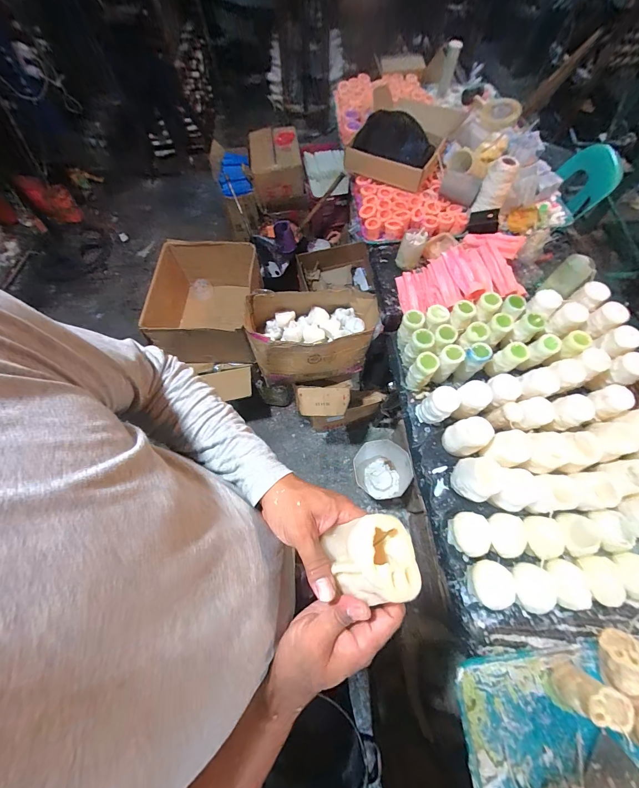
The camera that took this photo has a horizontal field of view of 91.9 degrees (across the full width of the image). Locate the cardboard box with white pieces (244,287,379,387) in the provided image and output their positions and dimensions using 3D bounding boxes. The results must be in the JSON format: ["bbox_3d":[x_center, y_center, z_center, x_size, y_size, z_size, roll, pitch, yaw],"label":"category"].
[{"bbox_3d":[-0.018,-0.193,0.986,0.410,0.211,0.248,-9,67,-3],"label":"cardboard box with white pieces"}]

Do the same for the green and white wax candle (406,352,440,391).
[{"bbox_3d":[0.242,-0.050,0.735,0.051,0.117,0.047,0,67,1],"label":"green and white wax candle"}]

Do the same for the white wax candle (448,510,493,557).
[{"bbox_3d":[0.301,0.284,0.629,0.072,0.055,0.079,6,67,4],"label":"white wax candle"}]

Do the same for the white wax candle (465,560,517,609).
[{"bbox_3d":[0.327,0.363,0.596,0.069,0.055,0.073,0,67,1],"label":"white wax candle"}]

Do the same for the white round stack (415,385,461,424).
[{"bbox_3d":[0.267,0.030,0.705,0.058,0.108,0.063,0,67,1],"label":"white round stack"}]

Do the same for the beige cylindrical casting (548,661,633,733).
[{"bbox_3d":[0.450,0.502,0.513,0.081,0.071,0.065,30,70,13],"label":"beige cylindrical casting"}]

